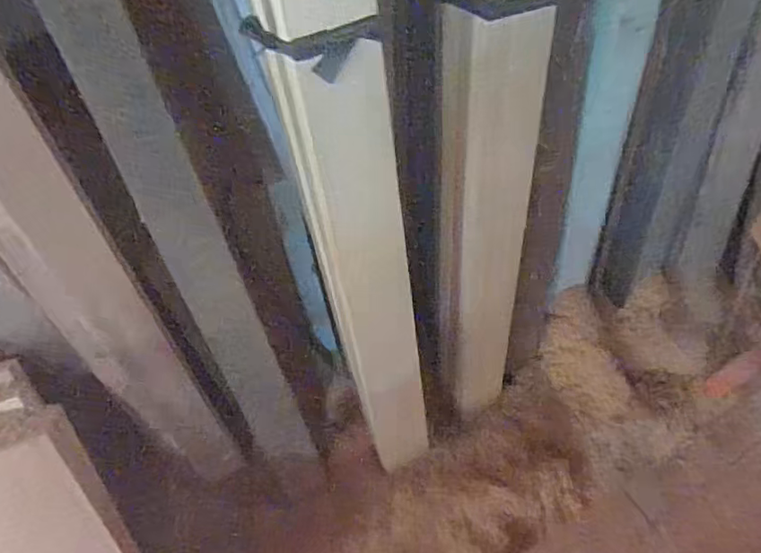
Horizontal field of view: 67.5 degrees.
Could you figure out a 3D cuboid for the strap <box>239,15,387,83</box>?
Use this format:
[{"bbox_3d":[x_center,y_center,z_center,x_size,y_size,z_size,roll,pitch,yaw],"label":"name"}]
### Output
[{"bbox_3d":[-0.073,-0.259,0.641,0.160,0.045,0.054,-4,54,-2],"label":"strap"}]

